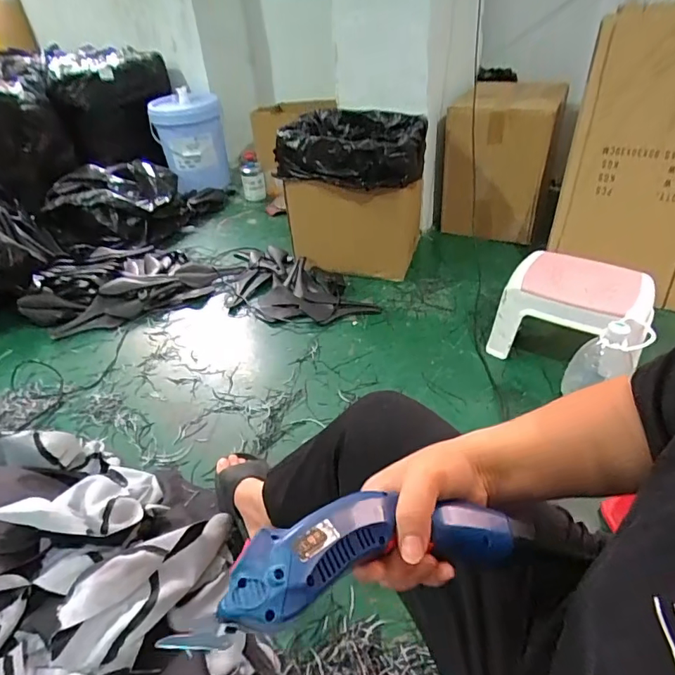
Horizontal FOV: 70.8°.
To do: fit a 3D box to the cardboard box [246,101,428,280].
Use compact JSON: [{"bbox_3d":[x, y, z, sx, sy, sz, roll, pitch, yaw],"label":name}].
[{"bbox_3d":[0.075,-0.472,1.559,0.383,0.455,0.408,11,41,18],"label":"cardboard box"}]

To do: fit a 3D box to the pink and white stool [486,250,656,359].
[{"bbox_3d":[0.553,-0.045,1.137,0.292,0.232,0.209,22,46,30],"label":"pink and white stool"}]

